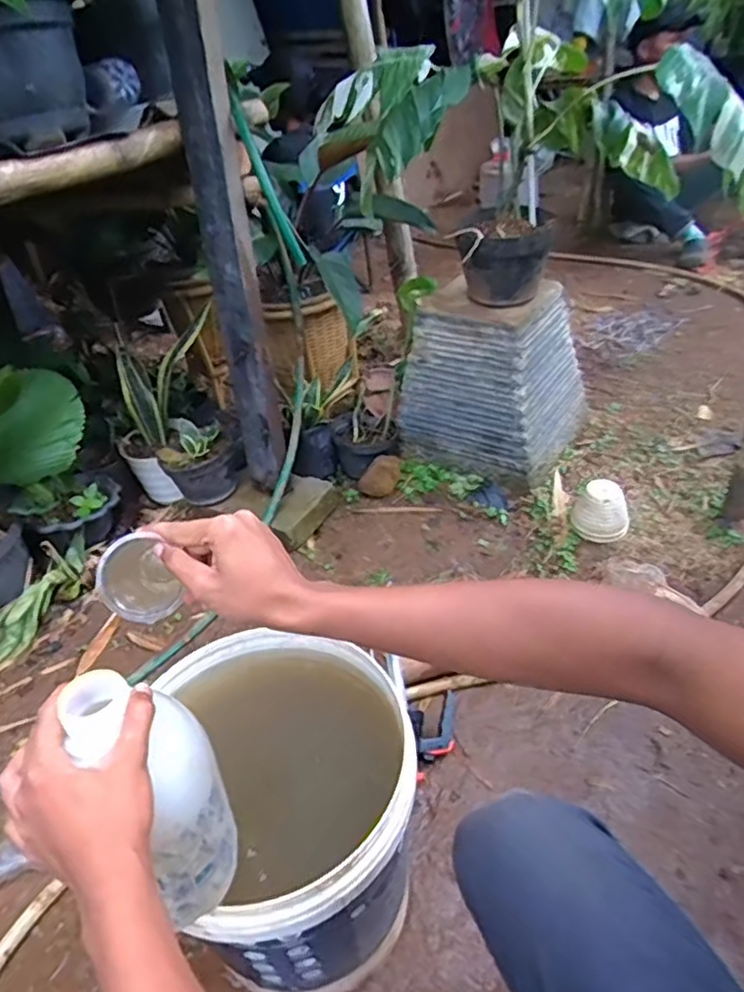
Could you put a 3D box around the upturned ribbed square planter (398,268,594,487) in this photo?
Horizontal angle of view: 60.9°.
[{"bbox_3d":[0.330,-0.326,1.654,0.378,0.415,0.399,18,40,28],"label":"upturned ribbed square planter"}]

